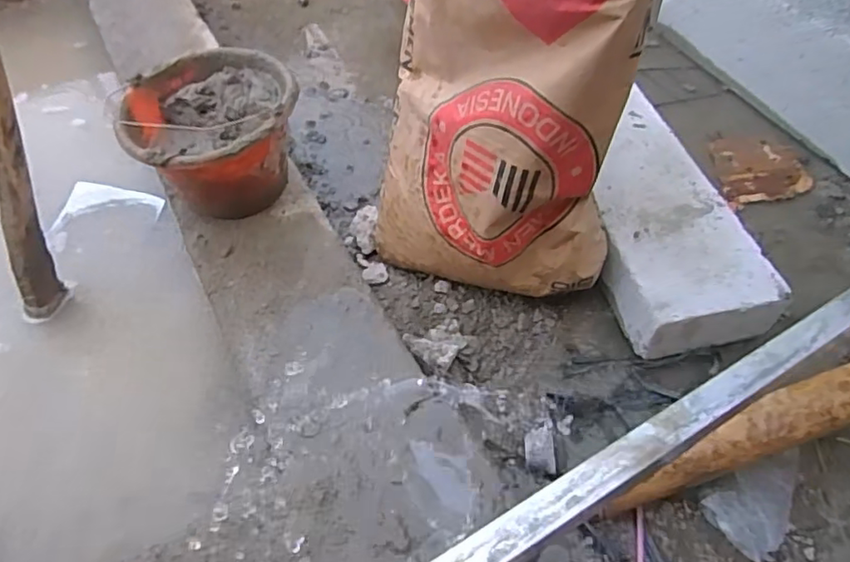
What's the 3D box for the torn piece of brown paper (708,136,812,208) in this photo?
[{"bbox_3d":[0.602,-0.209,1.085,0.172,0.012,0.175,-8,53,-4],"label":"torn piece of brown paper"}]

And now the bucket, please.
[{"bbox_3d":[-0.291,-0.197,0.854,0.223,0.155,0.226,-1,52,1],"label":"bucket"}]

